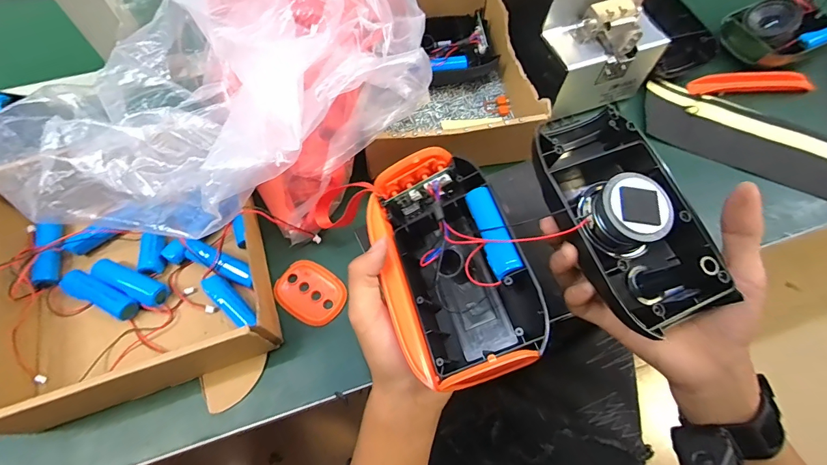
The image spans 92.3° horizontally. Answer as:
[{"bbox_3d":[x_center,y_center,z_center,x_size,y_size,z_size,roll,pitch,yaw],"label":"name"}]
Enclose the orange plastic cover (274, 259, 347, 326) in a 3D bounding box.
[{"bbox_3d":[-0.092,0.053,0.357,0.063,0.004,0.049,33,67,14],"label":"orange plastic cover"}]

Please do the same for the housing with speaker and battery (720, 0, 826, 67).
[{"bbox_3d":[0.466,-0.261,0.490,0.136,0.050,0.087,-24,67,-13],"label":"housing with speaker and battery"}]

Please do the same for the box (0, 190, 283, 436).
[{"bbox_3d":[-0.235,0.035,0.326,0.214,0.060,0.184,-16,65,-9],"label":"box"}]

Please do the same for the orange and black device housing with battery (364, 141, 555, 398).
[{"bbox_3d":[0.029,0.023,0.291,0.102,0.055,0.169,-30,69,13],"label":"orange and black device housing with battery"}]

